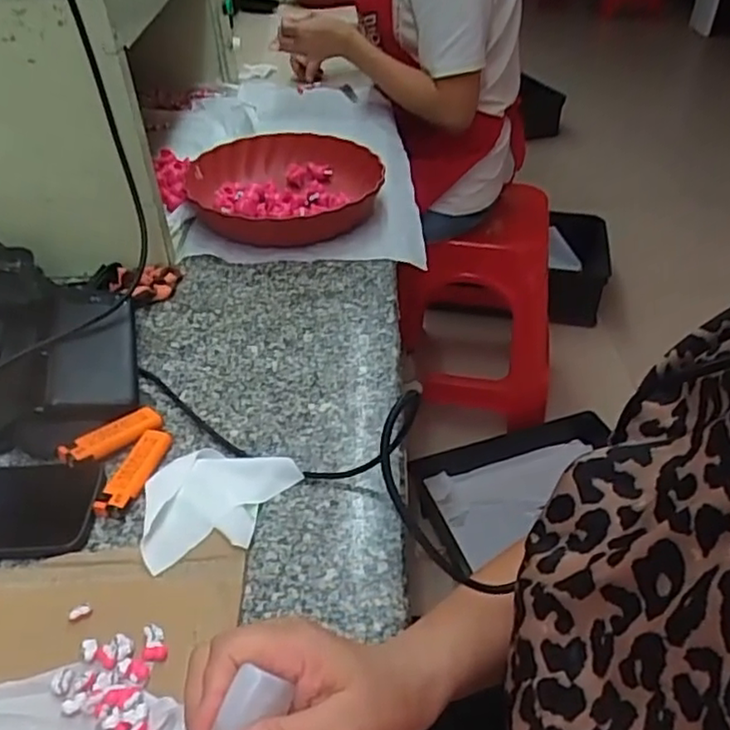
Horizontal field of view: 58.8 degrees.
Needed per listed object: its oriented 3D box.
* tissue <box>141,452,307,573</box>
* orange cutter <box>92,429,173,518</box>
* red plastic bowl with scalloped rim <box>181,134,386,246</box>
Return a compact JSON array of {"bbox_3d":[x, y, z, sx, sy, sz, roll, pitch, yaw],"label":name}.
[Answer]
[{"bbox_3d":[-0.109,0.099,0.493,0.119,0.012,0.089,-12,43,-18],"label":"tissue"},{"bbox_3d":[-0.179,0.081,0.506,0.023,0.011,0.085,13,41,11],"label":"orange cutter"},{"bbox_3d":[-0.098,-0.225,0.834,0.239,0.051,0.233,2,40,-2],"label":"red plastic bowl with scalloped rim"}]

